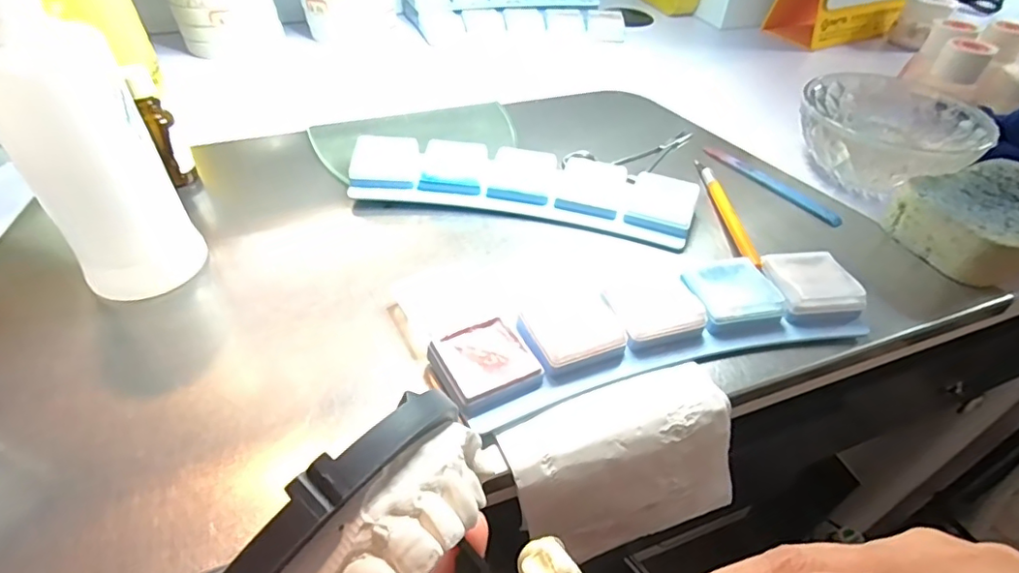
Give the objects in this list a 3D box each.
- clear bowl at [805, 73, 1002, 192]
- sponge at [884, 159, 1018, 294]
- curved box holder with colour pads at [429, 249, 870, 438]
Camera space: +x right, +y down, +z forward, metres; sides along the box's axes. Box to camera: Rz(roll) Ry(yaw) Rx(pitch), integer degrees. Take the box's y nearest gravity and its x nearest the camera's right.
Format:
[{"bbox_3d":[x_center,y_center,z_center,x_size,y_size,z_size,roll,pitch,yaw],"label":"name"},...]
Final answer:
[{"bbox_3d":[0.274,-0.110,0.404,0.136,0.048,0.121,-31,53,-30],"label":"clear bowl"},{"bbox_3d":[0.312,-0.041,0.347,0.110,0.035,0.076,-13,46,-16],"label":"sponge"},{"bbox_3d":[0.076,0.021,0.275,0.224,0.017,0.053,-12,45,-15],"label":"curved box holder with colour pads"}]

